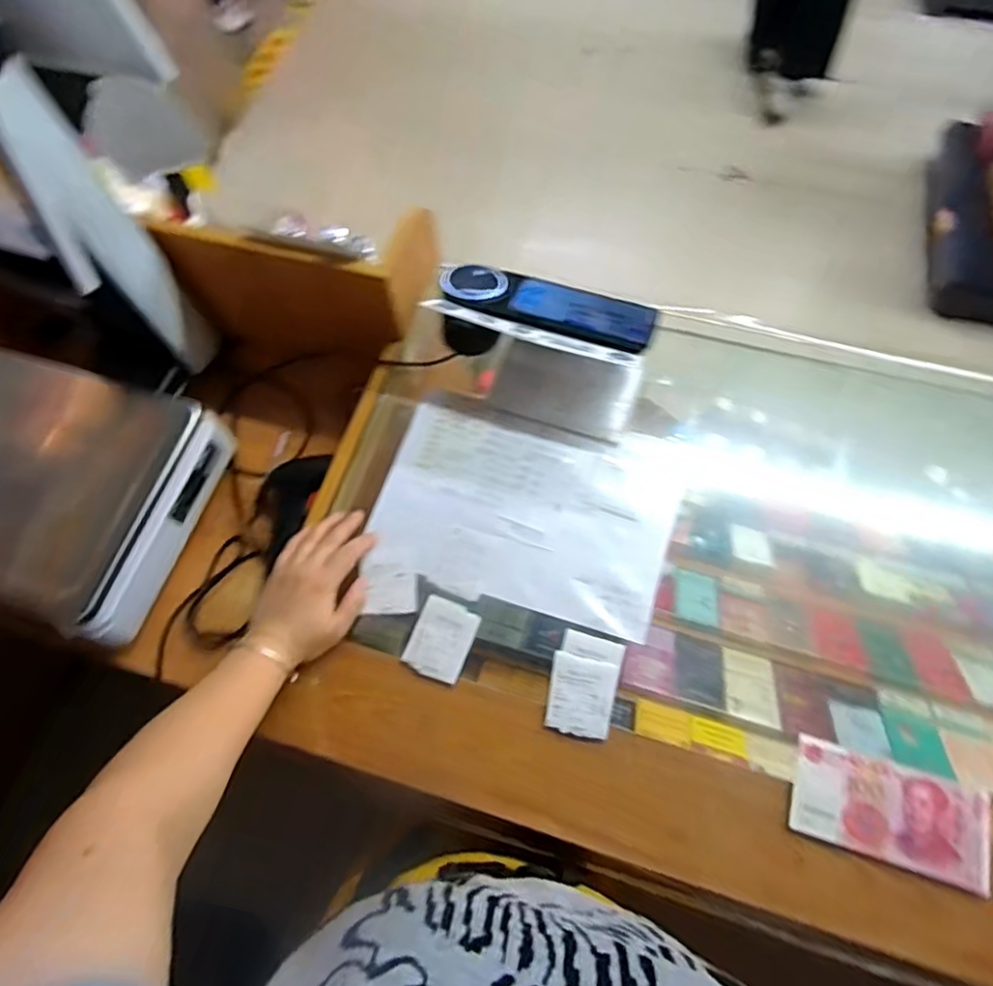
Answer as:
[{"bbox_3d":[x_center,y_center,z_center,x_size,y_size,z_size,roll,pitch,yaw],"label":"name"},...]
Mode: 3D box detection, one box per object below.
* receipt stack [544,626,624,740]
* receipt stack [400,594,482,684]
[{"bbox_3d":[0.081,0.176,0.562,0.060,0.011,0.088,13,67,8],"label":"receipt stack"},{"bbox_3d":[-0.052,0.139,0.581,0.057,0.011,0.071,20,68,10],"label":"receipt stack"}]

